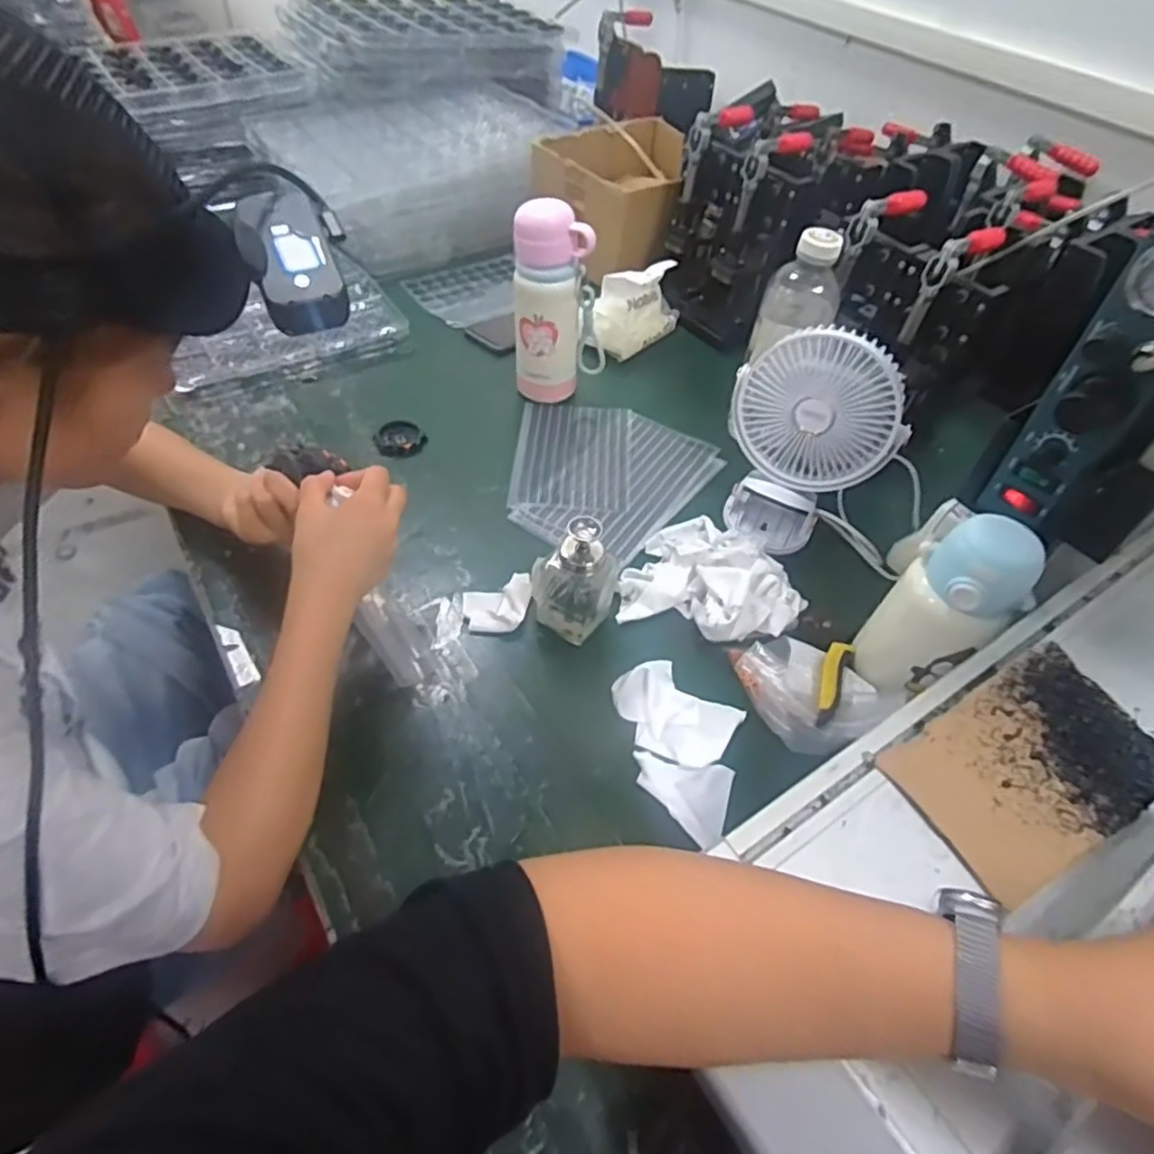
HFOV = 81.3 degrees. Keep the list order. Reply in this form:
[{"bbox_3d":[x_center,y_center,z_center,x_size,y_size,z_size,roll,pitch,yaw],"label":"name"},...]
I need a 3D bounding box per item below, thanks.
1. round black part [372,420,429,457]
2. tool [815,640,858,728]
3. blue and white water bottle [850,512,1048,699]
[{"bbox_3d":[-0.205,-0.158,0.775,0.052,0.014,0.053,3,50,-3],"label":"round black part"},{"bbox_3d":[0.220,0.090,0.576,0.021,0.021,0.099,24,52,14],"label":"tool"},{"bbox_3d":[0.288,0.033,0.540,0.083,0.168,0.077,38,57,24],"label":"blue and white water bottle"}]

